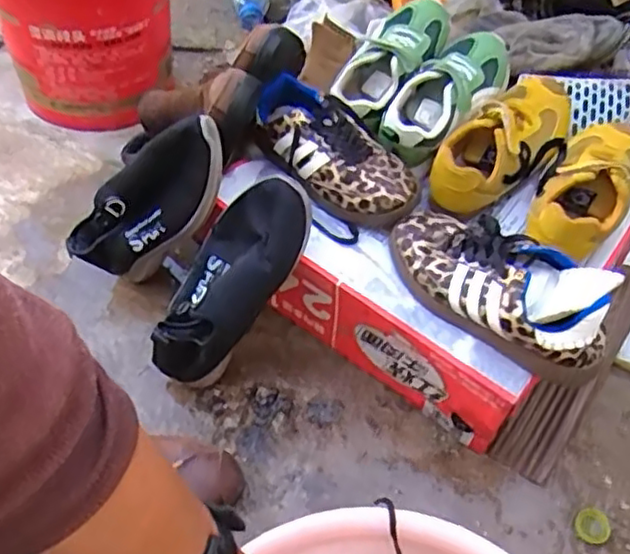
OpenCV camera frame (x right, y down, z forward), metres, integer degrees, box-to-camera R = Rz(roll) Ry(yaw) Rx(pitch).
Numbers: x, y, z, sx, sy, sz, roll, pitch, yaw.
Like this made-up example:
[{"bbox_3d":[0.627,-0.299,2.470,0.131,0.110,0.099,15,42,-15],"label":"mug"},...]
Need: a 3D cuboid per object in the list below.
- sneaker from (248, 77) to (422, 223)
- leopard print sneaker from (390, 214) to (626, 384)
[{"bbox_3d":[0.013,-0.136,0.733,0.220,0.070,0.106,37,64,24],"label":"sneaker"},{"bbox_3d":[0.171,-0.001,0.634,0.229,0.071,0.105,35,63,23],"label":"leopard print sneaker"}]

